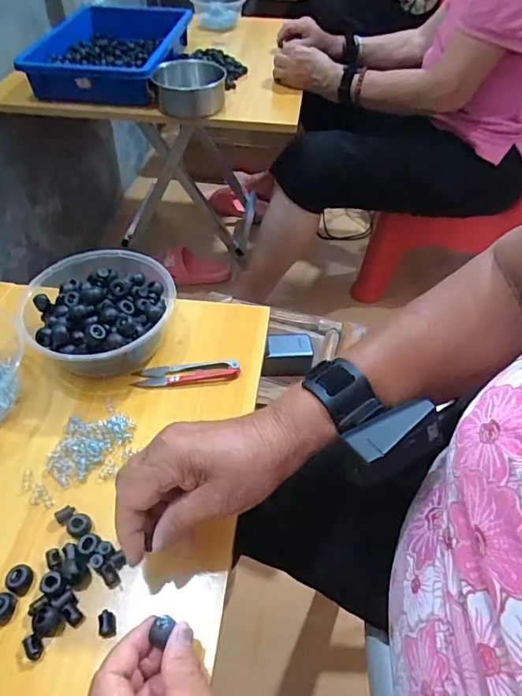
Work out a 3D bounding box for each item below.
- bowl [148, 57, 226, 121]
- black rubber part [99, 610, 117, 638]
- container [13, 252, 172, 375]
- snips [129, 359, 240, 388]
[{"bbox_3d":[-0.125,-0.457,0.832,0.119,0.064,0.100,-14,51,-11],"label":"bowl"},{"bbox_3d":[-0.104,0.186,0.316,0.011,0.009,0.016,-18,51,-14],"label":"black rubber part"},{"bbox_3d":[-0.157,-0.033,0.465,0.146,0.062,0.153,0,49,1],"label":"container"},{"bbox_3d":[-0.073,0.024,0.453,0.102,0.010,0.023,-3,49,-2],"label":"snips"}]

